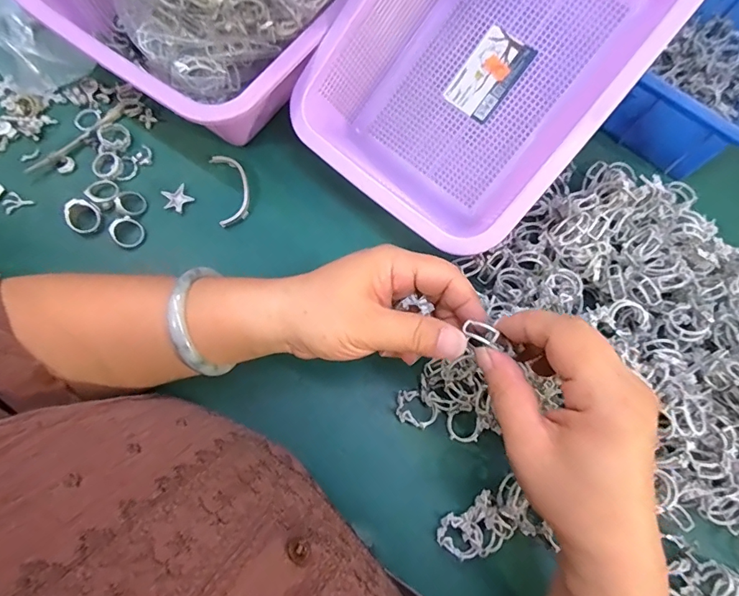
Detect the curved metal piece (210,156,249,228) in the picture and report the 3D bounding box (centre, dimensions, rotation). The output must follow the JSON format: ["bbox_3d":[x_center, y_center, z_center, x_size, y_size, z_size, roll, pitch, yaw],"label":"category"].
[{"bbox_3d":[-0.114,-0.091,0.369,0.026,0.004,0.063,-12,75,-5],"label":"curved metal piece"}]

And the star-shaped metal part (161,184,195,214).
[{"bbox_3d":[-0.161,-0.083,0.374,0.023,0.004,0.024,-37,79,-11],"label":"star-shaped metal part"}]

